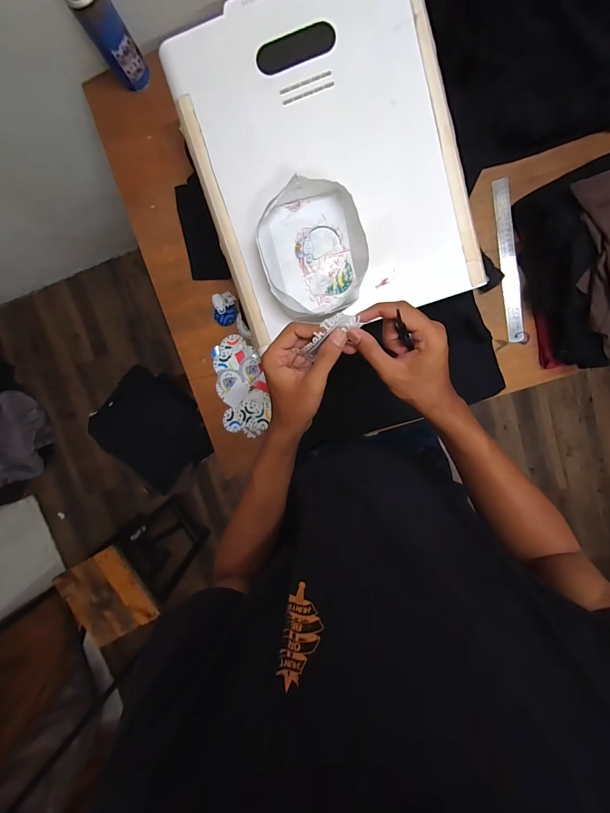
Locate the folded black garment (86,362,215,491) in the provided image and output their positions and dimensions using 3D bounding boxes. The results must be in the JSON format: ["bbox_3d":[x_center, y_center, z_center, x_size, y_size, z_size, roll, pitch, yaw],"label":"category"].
[{"bbox_3d":[-0.472,0.072,1.006,0.340,0.058,0.301,42,97,-4],"label":"folded black garment"}]

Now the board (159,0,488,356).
[{"bbox_3d":[0.034,-0.385,0.512,0.399,0.022,0.494,-17,97,4],"label":"board"}]

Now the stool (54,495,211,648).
[{"bbox_3d":[-0.663,0.613,1.288,0.268,0.460,0.285,-29,96,5],"label":"stool"}]

